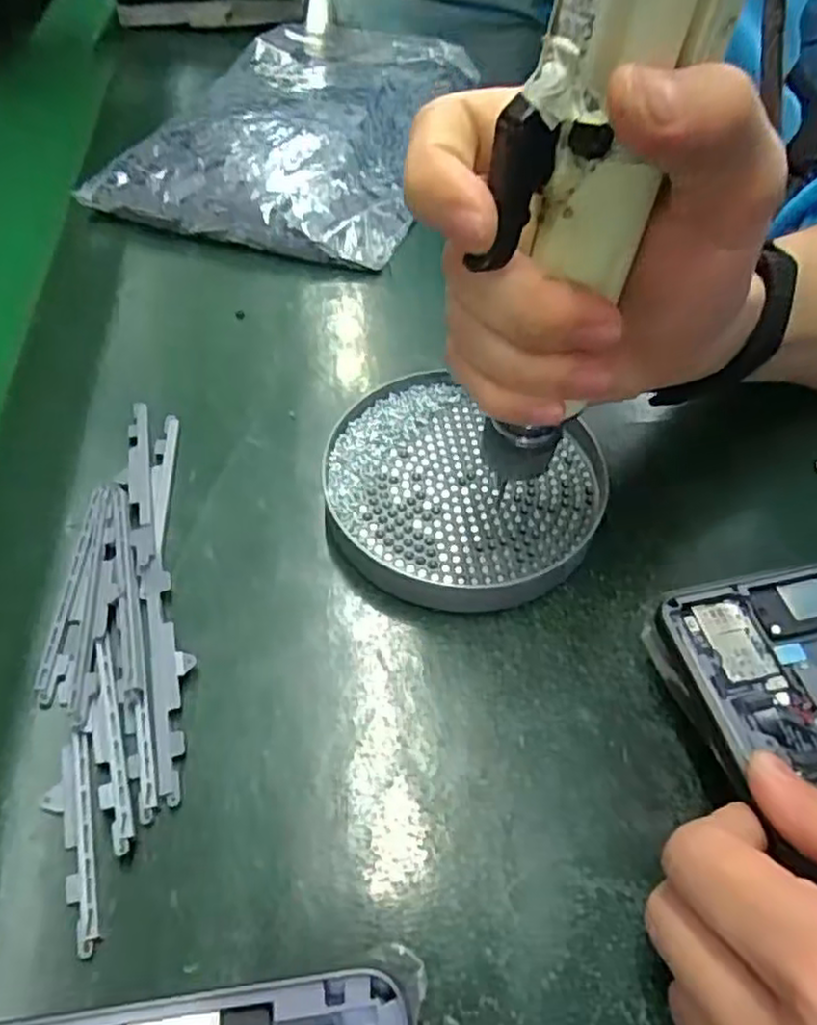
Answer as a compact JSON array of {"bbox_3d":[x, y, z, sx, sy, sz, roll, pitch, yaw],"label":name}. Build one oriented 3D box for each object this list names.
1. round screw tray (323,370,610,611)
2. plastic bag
[{"bbox_3d":[0.019,-0.007,0.293,0.110,0.024,0.104,-1,52,1],"label":"round screw tray"},{"bbox_3d":[-0.067,-0.259,0.475,0.182,0.058,0.256,10,54,10],"label":"plastic bag"}]

